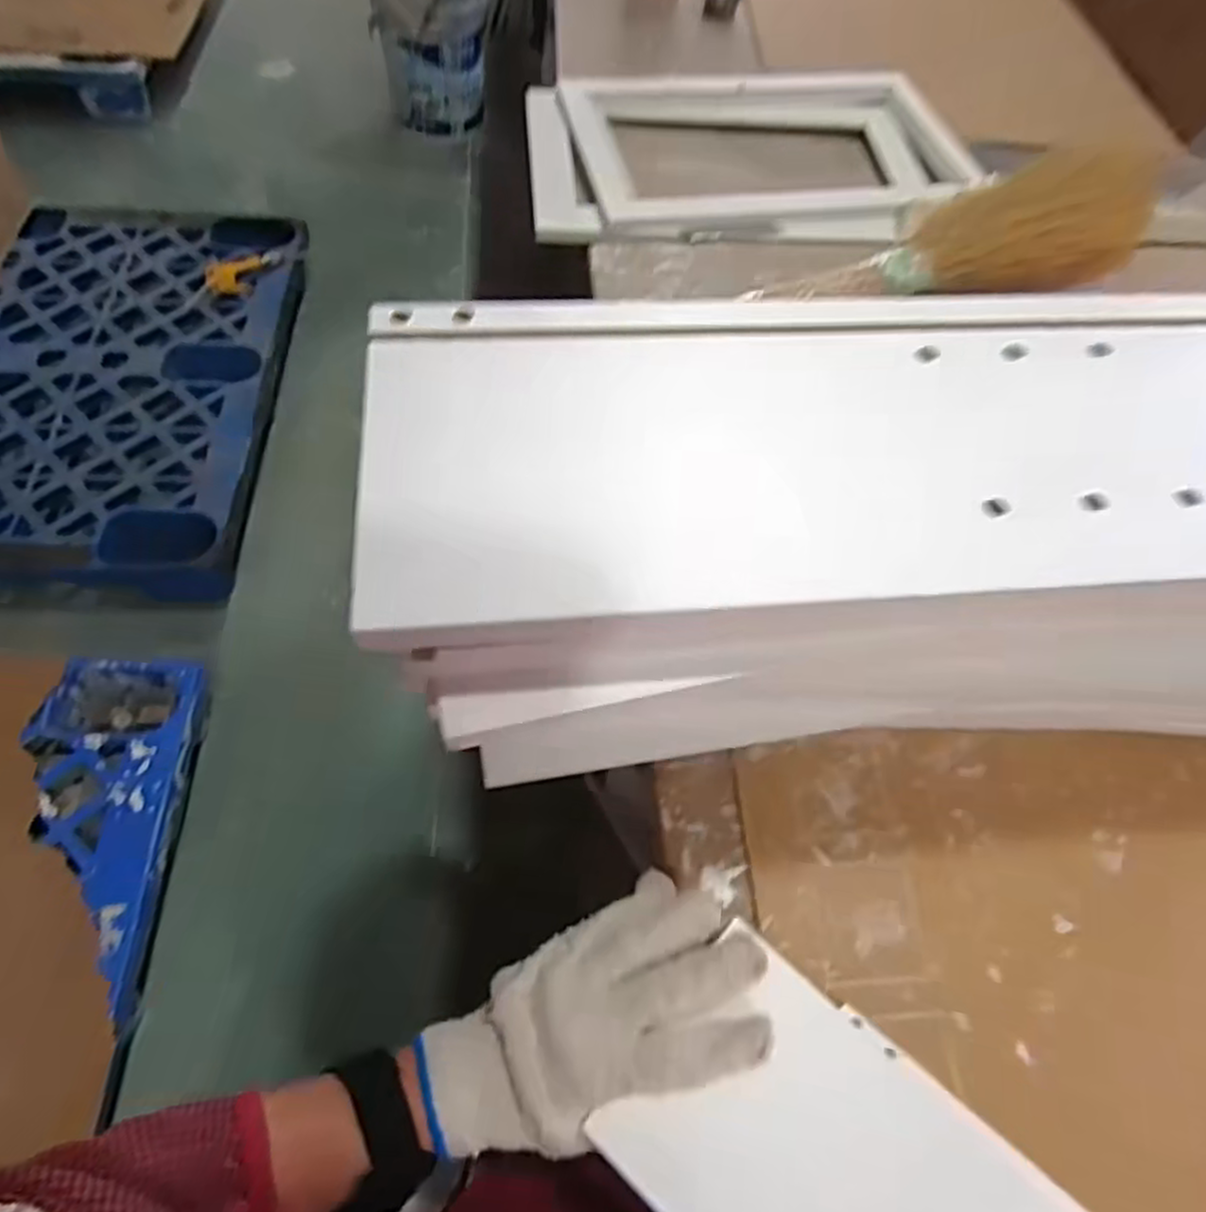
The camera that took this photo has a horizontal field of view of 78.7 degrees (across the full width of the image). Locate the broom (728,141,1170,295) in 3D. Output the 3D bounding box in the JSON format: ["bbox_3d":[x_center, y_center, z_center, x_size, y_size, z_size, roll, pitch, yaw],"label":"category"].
[{"bbox_3d":[0.353,-0.332,0.684,0.430,0.071,0.130,-19,64,-14],"label":"broom"}]

